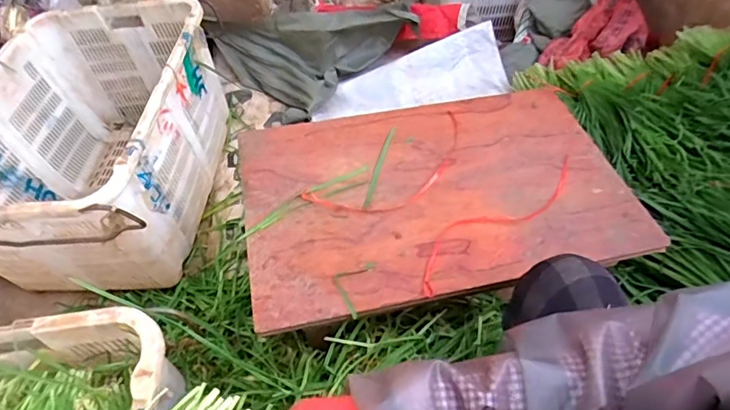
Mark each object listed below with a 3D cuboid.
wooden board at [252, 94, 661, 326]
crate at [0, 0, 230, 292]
[{"bbox_3d":[0.110,-0.042,0.764,0.579,0.015,0.400,-9,47,-8],"label":"wooden board"},{"bbox_3d":[-0.634,-0.144,1.165,0.479,0.393,0.711,-2,52,1],"label":"crate"}]

